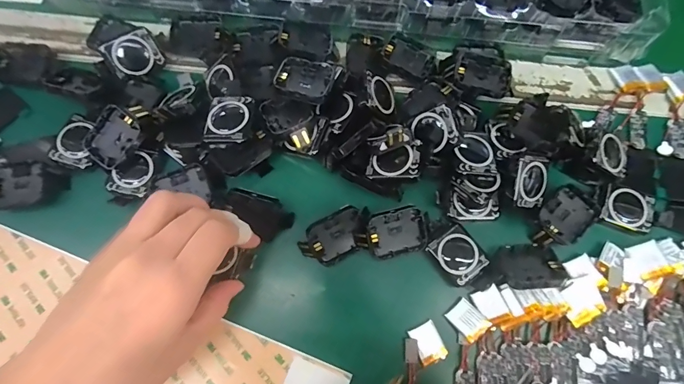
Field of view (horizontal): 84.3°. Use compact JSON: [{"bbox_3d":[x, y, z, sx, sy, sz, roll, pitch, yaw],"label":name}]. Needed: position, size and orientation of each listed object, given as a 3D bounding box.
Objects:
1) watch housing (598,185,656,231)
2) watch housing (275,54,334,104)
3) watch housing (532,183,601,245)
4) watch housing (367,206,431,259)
[{"bbox_3d":[0.209,0.013,0.277,0.035,0.008,0.030,26,80,8],"label":"watch housing"},{"bbox_3d":[-0.027,-0.082,0.277,0.040,0.009,0.039,18,59,8],"label":"watch housing"},{"bbox_3d":[0.159,0.019,0.270,0.030,0.007,0.048,42,82,10],"label":"watch housing"},{"bbox_3d":[0.041,0.027,0.265,0.047,0.011,0.031,-16,100,-13],"label":"watch housing"}]

